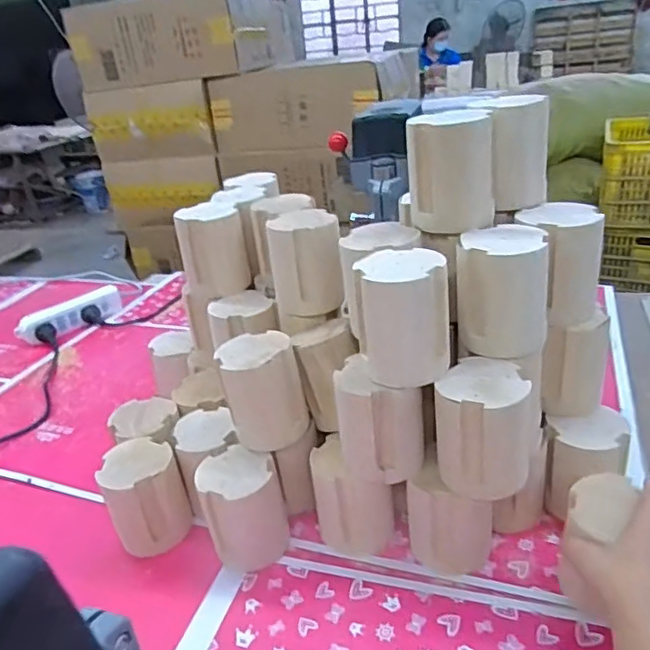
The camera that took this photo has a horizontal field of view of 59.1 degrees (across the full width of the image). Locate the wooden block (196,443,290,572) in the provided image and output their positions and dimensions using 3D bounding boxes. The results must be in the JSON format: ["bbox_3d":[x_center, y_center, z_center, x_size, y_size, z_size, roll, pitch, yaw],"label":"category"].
[{"bbox_3d":[-0.082,0.186,0.588,0.077,0.100,0.073,-13,29,-11],"label":"wooden block"}]

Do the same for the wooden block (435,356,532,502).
[{"bbox_3d":[0.140,0.091,0.506,0.076,0.098,0.073,4,29,19],"label":"wooden block"}]

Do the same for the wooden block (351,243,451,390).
[{"bbox_3d":[0.066,-0.008,0.496,0.078,0.097,0.077,-3,27,6],"label":"wooden block"}]

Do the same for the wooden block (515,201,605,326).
[{"bbox_3d":[0.222,-0.061,0.557,0.070,0.096,0.071,-24,32,-30],"label":"wooden block"}]

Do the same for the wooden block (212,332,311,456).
[{"bbox_3d":[-0.062,0.066,0.591,0.078,0.098,0.070,-15,29,-17],"label":"wooden block"}]

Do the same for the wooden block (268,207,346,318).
[{"bbox_3d":[-0.022,-0.069,0.642,0.075,0.099,0.062,-8,27,-4],"label":"wooden block"}]

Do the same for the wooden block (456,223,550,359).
[{"bbox_3d":[0.160,-0.032,0.520,0.081,0.105,0.062,4,29,19],"label":"wooden block"}]

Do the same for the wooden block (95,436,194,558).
[{"bbox_3d":[-0.191,0.184,0.613,0.077,0.103,0.069,-21,31,-25],"label":"wooden block"}]

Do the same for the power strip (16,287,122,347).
[{"bbox_3d":[-0.486,-0.018,1.115,0.060,0.050,0.203,19,36,39],"label":"power strip"}]

